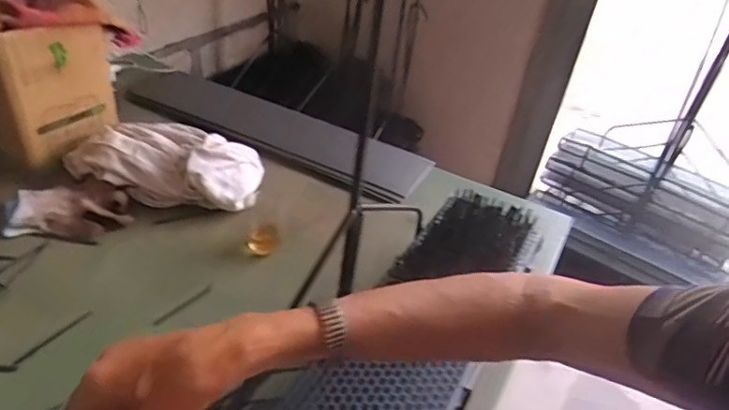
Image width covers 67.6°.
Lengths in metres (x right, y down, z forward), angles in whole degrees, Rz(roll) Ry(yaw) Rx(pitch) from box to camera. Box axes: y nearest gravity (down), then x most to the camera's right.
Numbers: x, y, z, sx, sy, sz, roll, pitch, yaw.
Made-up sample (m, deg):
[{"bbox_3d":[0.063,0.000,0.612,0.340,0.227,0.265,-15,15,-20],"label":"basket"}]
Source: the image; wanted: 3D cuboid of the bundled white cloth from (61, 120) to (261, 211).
[{"bbox_3d":[-0.315,-0.076,0.888,0.302,0.083,0.151,10,35,3],"label":"bundled white cloth"}]

